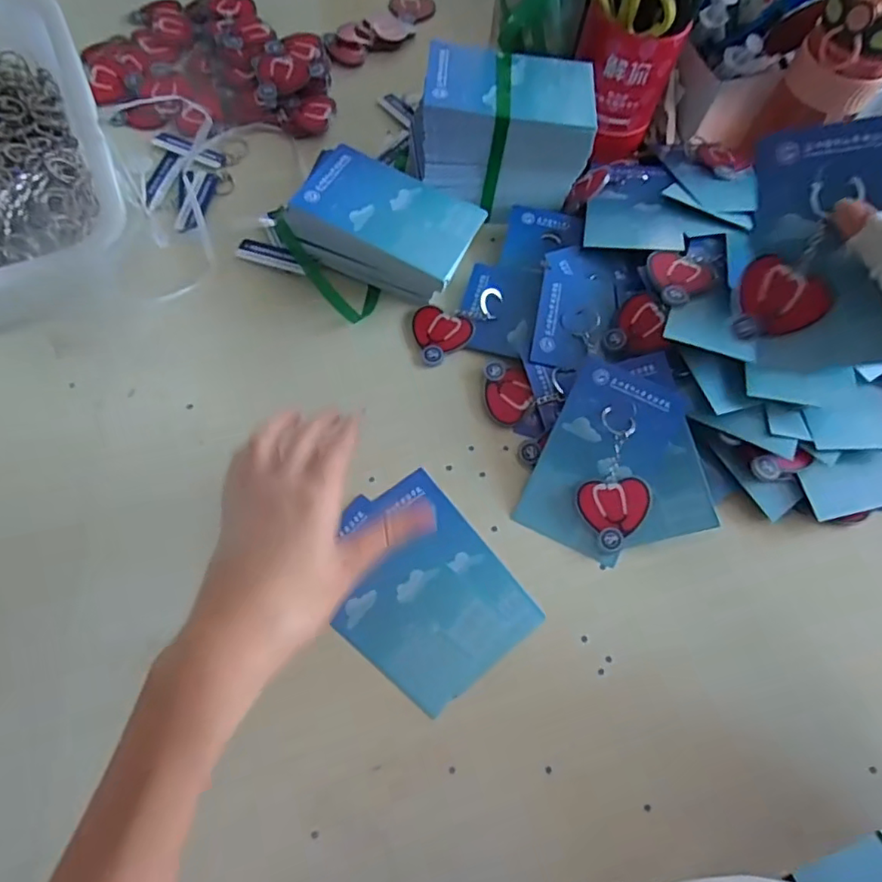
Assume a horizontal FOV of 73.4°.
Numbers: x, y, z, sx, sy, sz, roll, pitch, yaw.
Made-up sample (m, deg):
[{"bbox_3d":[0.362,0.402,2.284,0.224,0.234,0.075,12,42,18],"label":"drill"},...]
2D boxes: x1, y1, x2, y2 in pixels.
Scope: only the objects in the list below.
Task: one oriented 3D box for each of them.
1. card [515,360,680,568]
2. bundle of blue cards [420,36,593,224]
[{"bbox_3d":[0.117,0.013,0.426,0.079,0.009,0.134,27,84,9],"label":"card"},{"bbox_3d":[0.051,-0.262,0.504,0.145,0.090,0.094,4,65,-3],"label":"bundle of blue cards"}]

